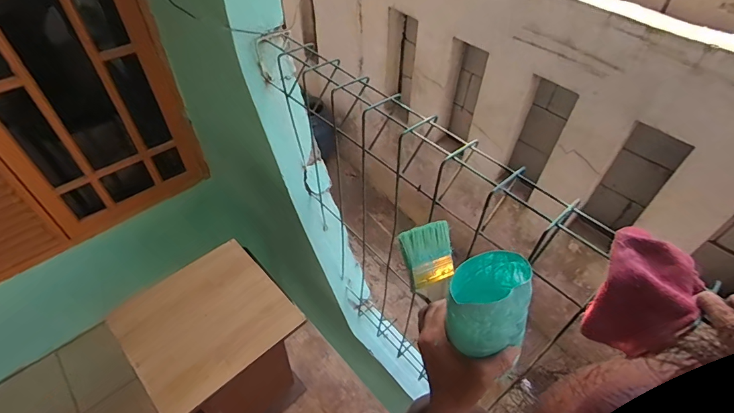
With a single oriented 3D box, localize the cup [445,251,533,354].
[{"bbox_3d":[0.135,0.115,0.440,0.092,0.101,0.085,-7,29,5],"label":"cup"}]

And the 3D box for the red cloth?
[{"bbox_3d":[0.386,0.124,0.561,0.114,0.112,0.129,33,55,25],"label":"red cloth"}]

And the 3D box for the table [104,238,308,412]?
[{"bbox_3d":[-0.357,0.384,1.020,0.309,0.437,0.292,-34,57,-28],"label":"table"}]

